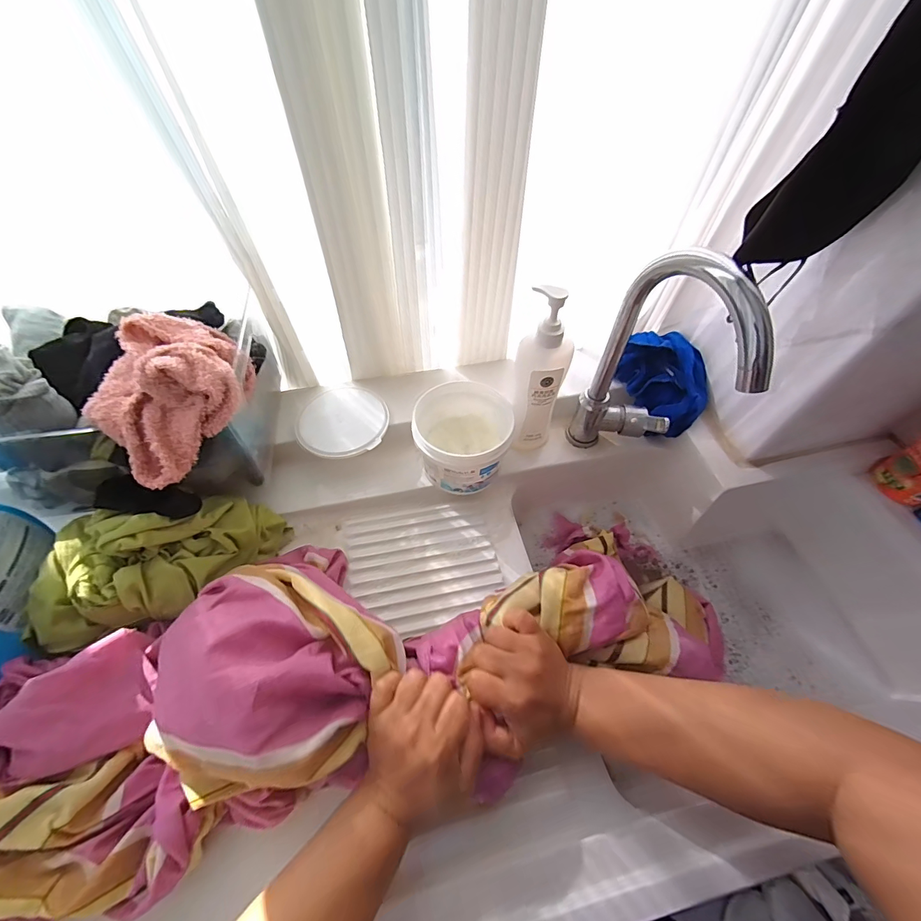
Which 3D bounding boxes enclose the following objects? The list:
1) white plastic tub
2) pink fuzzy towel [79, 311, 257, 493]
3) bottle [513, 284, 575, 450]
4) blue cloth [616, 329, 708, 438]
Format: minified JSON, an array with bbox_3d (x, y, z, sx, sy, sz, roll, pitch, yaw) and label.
[{"bbox_3d":[0.004,-0.022,0.550,0.115,0.108,0.125,0,57,-1],"label":"white plastic tub"},{"bbox_3d":[-0.279,-0.072,0.407,0.146,0.097,0.165,-35,64,-21],"label":"pink fuzzy towel"},{"bbox_3d":[0.099,-0.100,0.513,0.061,0.225,0.049,13,58,7],"label":"bottle"},{"bbox_3d":[0.294,-0.122,0.604,0.141,0.074,0.139,25,60,15],"label":"blue cloth"}]

